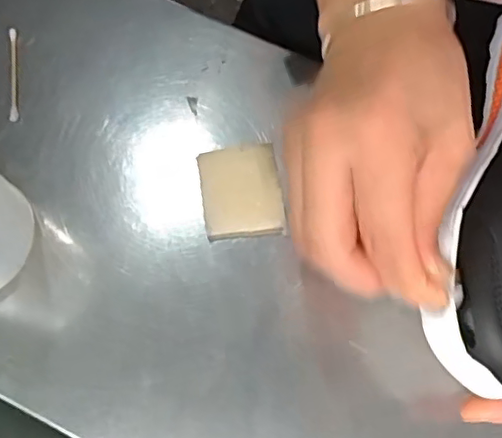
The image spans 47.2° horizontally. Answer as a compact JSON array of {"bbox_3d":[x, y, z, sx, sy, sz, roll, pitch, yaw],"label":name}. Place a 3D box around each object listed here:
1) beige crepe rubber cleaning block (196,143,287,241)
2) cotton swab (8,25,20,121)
[{"bbox_3d":[-0.006,-0.016,0.345,0.046,0.015,0.056,-8,72,-3],"label":"beige crepe rubber cleaning block"},{"bbox_3d":[-0.153,-0.093,0.369,0.007,0.008,0.068,-8,72,-3],"label":"cotton swab"}]

